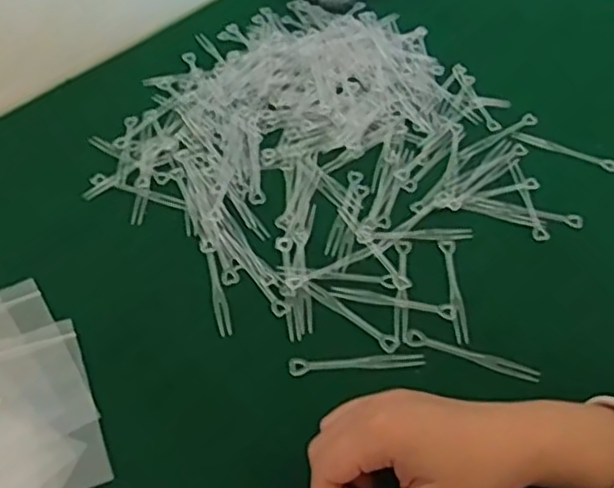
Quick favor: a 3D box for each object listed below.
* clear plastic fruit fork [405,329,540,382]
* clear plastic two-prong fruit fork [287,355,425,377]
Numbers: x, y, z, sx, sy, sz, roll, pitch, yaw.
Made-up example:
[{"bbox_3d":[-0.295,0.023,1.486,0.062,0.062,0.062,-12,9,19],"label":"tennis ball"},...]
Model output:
[{"bbox_3d":[0.108,0.073,0.462,0.087,0.004,0.012,18,54,12],"label":"clear plastic fruit fork"},{"bbox_3d":[0.032,0.078,0.458,0.088,0.004,0.012,-2,52,-4],"label":"clear plastic two-prong fruit fork"}]

